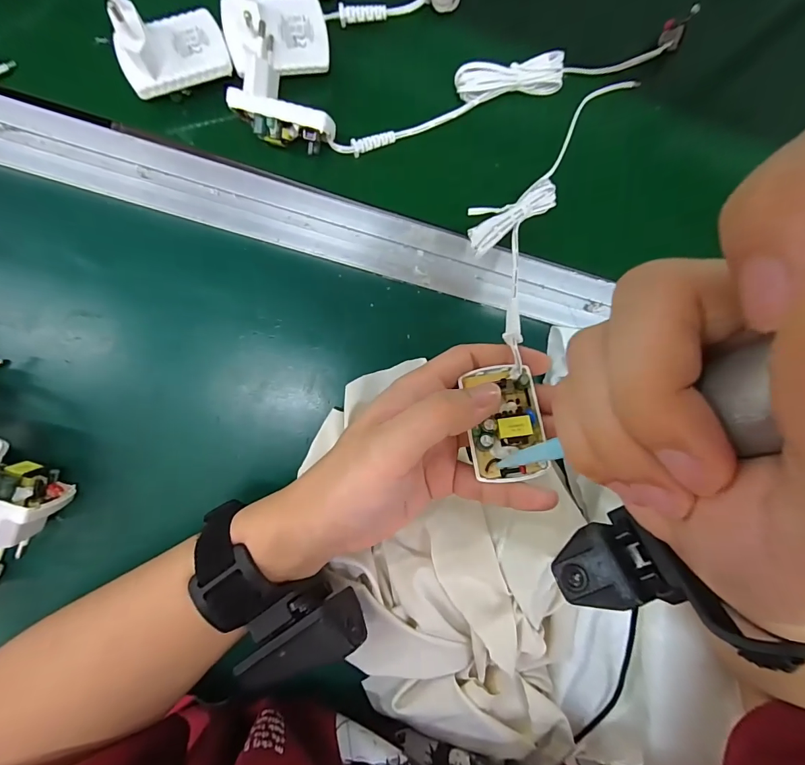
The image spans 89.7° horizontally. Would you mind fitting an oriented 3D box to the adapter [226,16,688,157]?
[{"bbox_3d":[0.053,-0.200,0.264,0.312,0.042,0.059,-12,92,-7],"label":"adapter"}]

